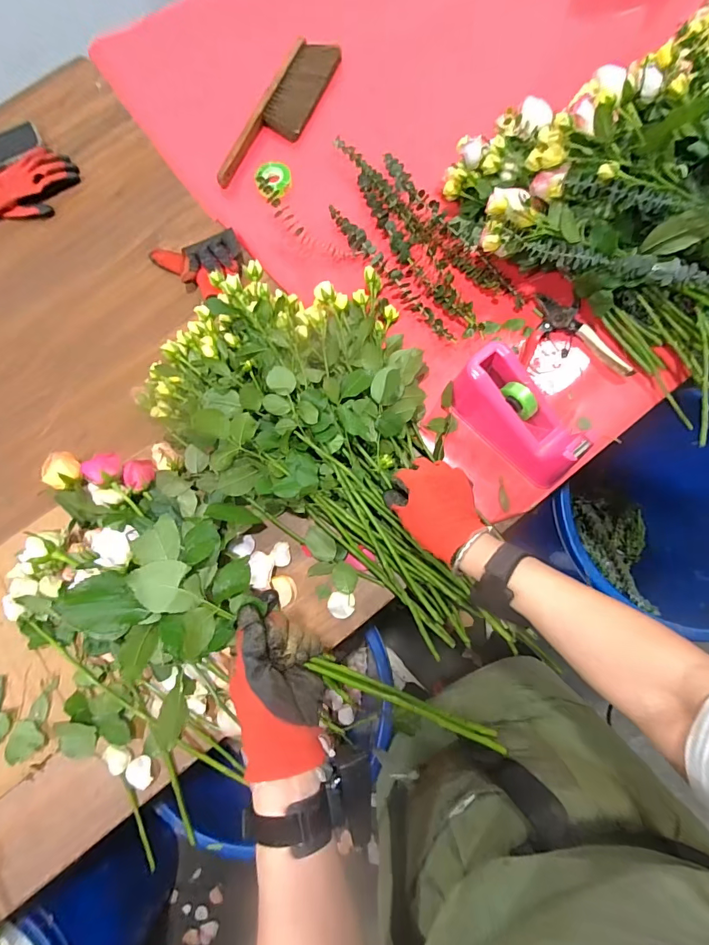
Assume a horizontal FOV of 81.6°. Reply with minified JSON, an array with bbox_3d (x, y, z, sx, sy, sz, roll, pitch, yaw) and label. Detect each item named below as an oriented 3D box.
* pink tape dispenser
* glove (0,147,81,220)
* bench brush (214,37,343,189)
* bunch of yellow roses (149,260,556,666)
[{"bbox_3d":[0.224,-0.076,0.567,0.073,0.103,0.190,-41,79,-6],"label":"pink tape dispenser"},{"bbox_3d":[-0.599,-0.505,0.736,0.207,0.023,0.118,-36,81,-5],"label":"glove"},{"bbox_3d":[-0.130,-0.656,0.755,0.100,0.027,0.349,22,81,5],"label":"bench brush"},{"bbox_3d":[-0.031,0.001,0.560,0.360,0.119,0.566,-23,80,-3],"label":"bunch of yellow roses"}]

